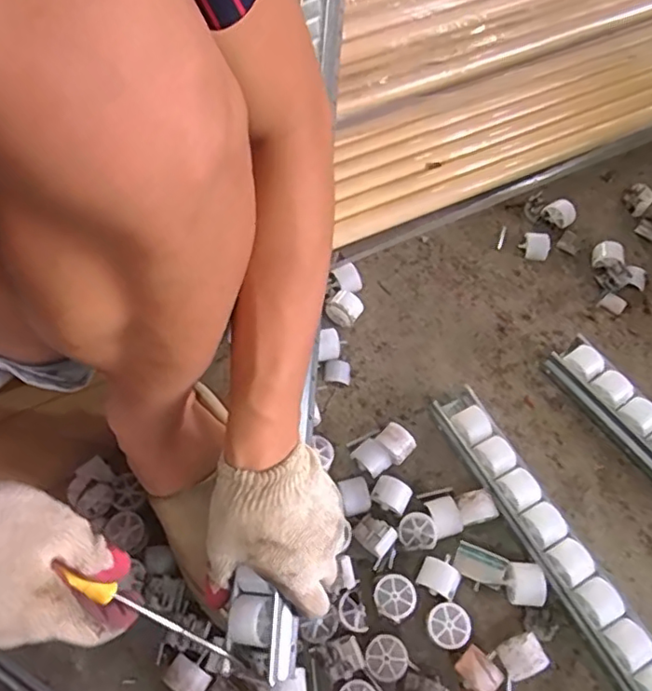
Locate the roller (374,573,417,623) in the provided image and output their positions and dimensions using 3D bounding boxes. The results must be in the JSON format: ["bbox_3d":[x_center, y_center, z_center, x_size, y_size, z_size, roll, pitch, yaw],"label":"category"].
[{"bbox_3d":[0.060,0.222,0.508,0.035,0.025,0.035,0,62,0],"label":"roller"}]

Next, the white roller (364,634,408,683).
[{"bbox_3d":[0.050,0.261,0.481,0.033,0.021,0.032,0,62,0],"label":"white roller"}]

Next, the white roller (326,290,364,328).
[{"bbox_3d":[0.022,-0.037,0.644,0.034,0.036,0.030,36,68,18],"label":"white roller"}]

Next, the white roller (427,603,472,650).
[{"bbox_3d":[0.104,0.242,0.496,0.035,0.023,0.035,37,68,18],"label":"white roller"}]

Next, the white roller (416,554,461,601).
[{"bbox_3d":[0.100,0.205,0.513,0.033,0.027,0.031,24,64,13],"label":"white roller"}]

